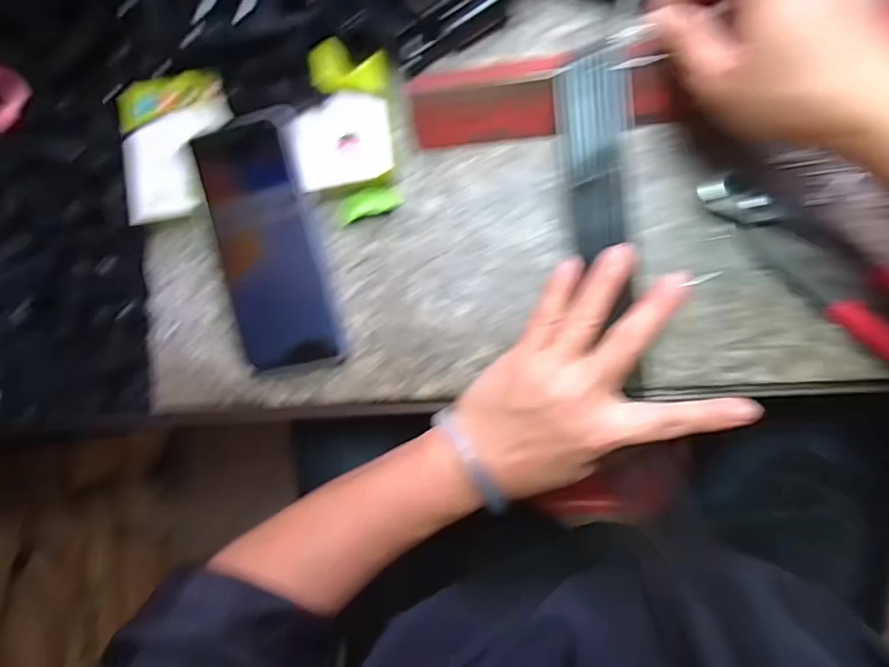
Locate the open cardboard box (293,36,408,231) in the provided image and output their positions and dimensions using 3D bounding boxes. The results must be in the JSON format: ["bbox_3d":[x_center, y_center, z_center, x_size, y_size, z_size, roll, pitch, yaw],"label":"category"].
[{"bbox_3d":[-0.061,-0.126,0.306,0.058,0.025,0.102,-6,87,8],"label":"open cardboard box"}]

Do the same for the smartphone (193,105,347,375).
[{"bbox_3d":[-0.112,-0.054,0.307,0.065,0.010,0.159,-10,97,7],"label":"smartphone"}]

